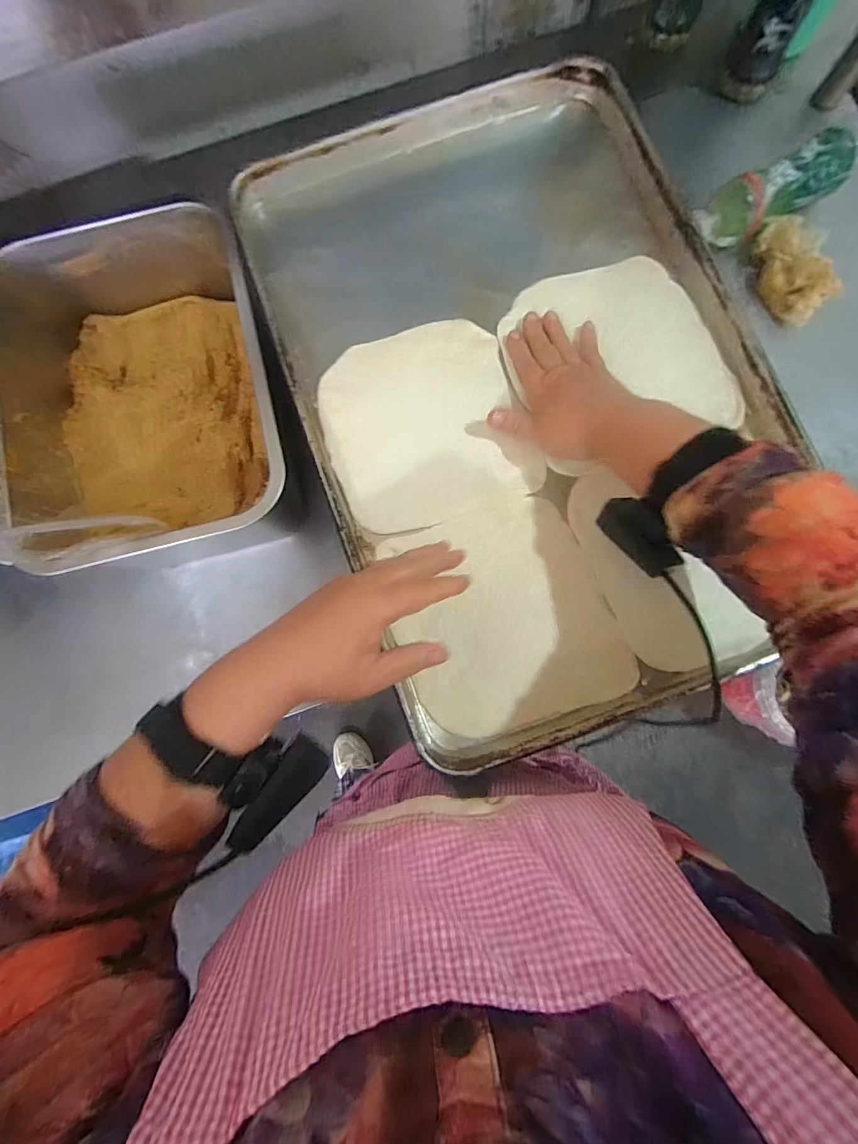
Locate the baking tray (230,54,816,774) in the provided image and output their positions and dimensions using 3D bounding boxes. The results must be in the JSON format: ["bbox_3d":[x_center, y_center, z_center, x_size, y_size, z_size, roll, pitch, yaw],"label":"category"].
[{"bbox_3d":[0.088,-0.180,0.406,0.405,0.063,0.610,-20,81,-1],"label":"baking tray"}]

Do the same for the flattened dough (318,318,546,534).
[{"bbox_3d":[-0.006,-0.138,0.419,0.175,0.009,0.183,-19,81,-1],"label":"flattened dough"}]

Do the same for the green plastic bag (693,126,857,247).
[{"bbox_3d":[0.416,-0.461,0.547,0.207,0.050,0.066,-31,82,-3],"label":"green plastic bag"}]

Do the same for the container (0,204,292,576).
[{"bbox_3d":[-0.289,-0.178,0.489,0.262,0.157,0.352,-14,81,0],"label":"container"}]

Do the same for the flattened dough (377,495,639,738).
[{"bbox_3d":[0.063,0.039,0.394,0.176,0.009,0.191,-22,81,-2],"label":"flattened dough"}]

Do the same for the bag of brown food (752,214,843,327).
[{"bbox_3d":[0.456,-0.376,0.557,0.074,0.033,0.131,-19,81,-1],"label":"bag of brown food"}]

